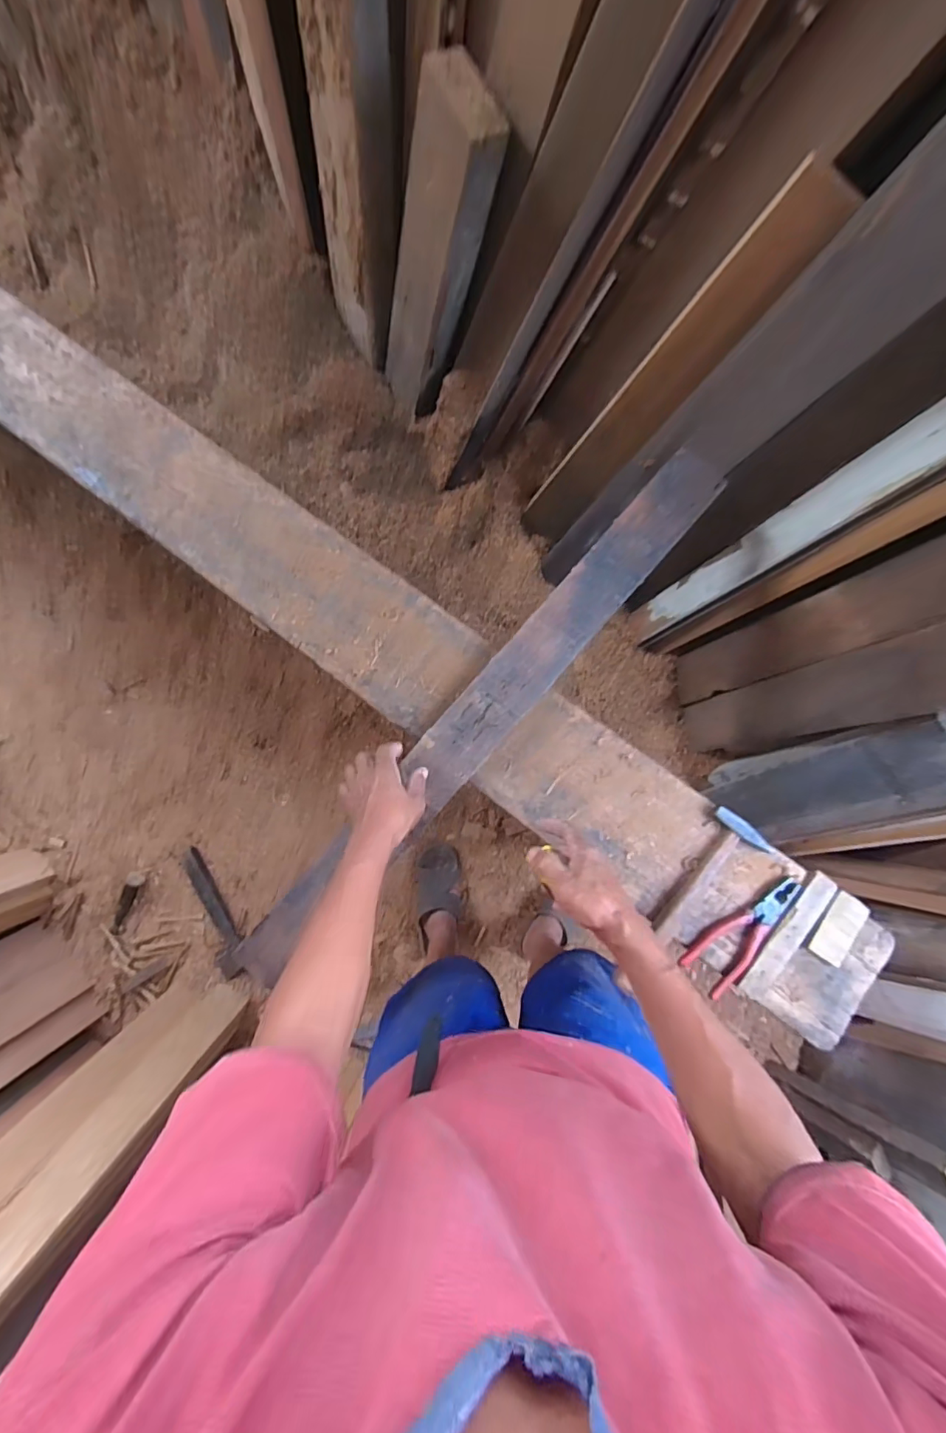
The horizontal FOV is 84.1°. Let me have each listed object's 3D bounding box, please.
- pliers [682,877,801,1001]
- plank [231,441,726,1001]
[{"bbox_3d":[0.378,0.296,0.717,0.189,0.016,0.069,-42,83,-1],"label":"pliers"},{"bbox_3d":[0.016,-0.008,0.742,0.088,0.032,0.947,42,87,6],"label":"plank"}]

